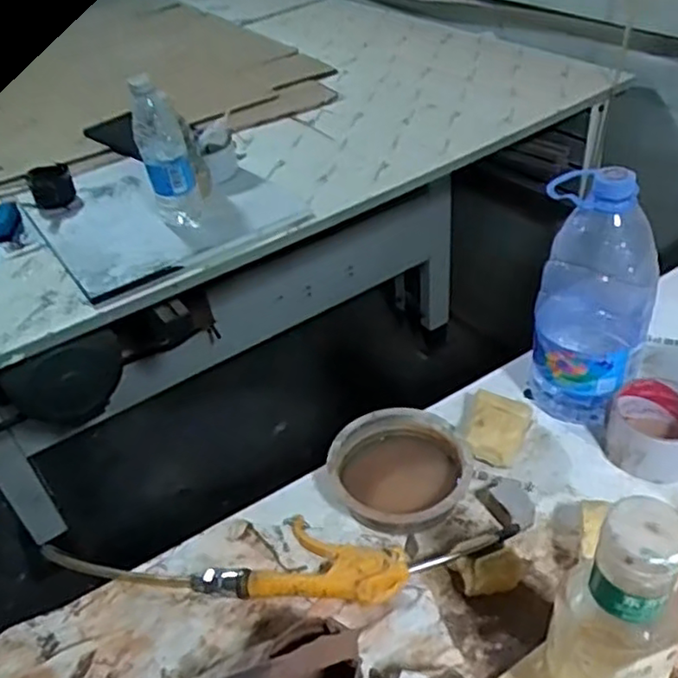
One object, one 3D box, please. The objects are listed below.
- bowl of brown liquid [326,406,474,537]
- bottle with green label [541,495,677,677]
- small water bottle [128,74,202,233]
[{"bbox_3d":[0.055,0.118,0.628,0.121,0.041,0.120,-5,41,4],"label":"bowl of brown liquid"},{"bbox_3d":[0.165,0.180,0.407,0.070,0.222,0.053,-15,41,-9],"label":"bottle with green label"},{"bbox_3d":[-0.239,-0.248,0.943,0.060,0.215,0.069,-16,41,-9],"label":"small water bottle"}]

